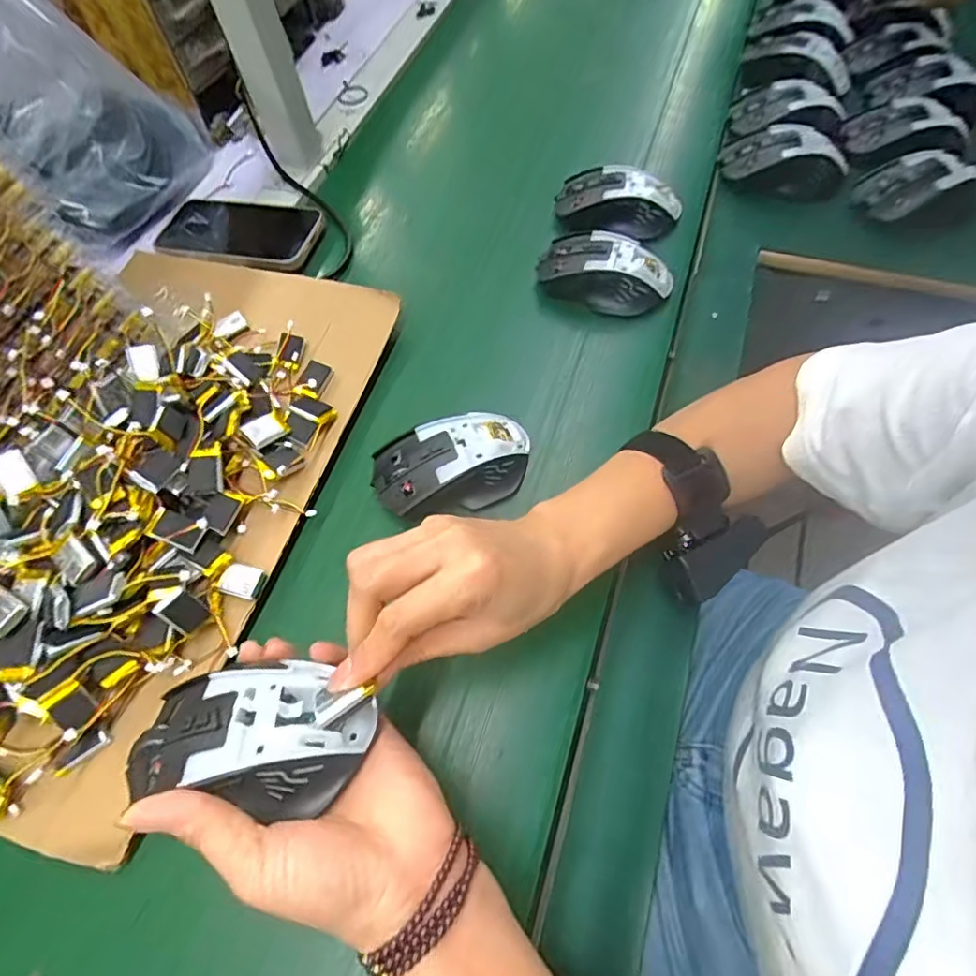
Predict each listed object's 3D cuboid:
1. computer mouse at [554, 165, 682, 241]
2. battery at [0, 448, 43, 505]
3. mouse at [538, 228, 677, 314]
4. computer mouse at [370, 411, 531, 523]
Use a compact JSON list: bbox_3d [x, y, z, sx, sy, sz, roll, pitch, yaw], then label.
[{"bbox_3d":[0.120,-0.263,0.500,0.112,0.035,0.068,12,64,10],"label":"computer mouse"},{"bbox_3d":[-0.306,-0.008,0.347,0.020,0.004,0.032,-31,95,-28],"label":"battery"},{"bbox_3d":[0.101,-0.189,0.467,0.109,0.039,0.062,24,67,15],"label":"mouse"},{"bbox_3d":[-0.025,-0.019,0.391,0.115,0.039,0.061,-17,63,-5],"label":"computer mouse"}]

